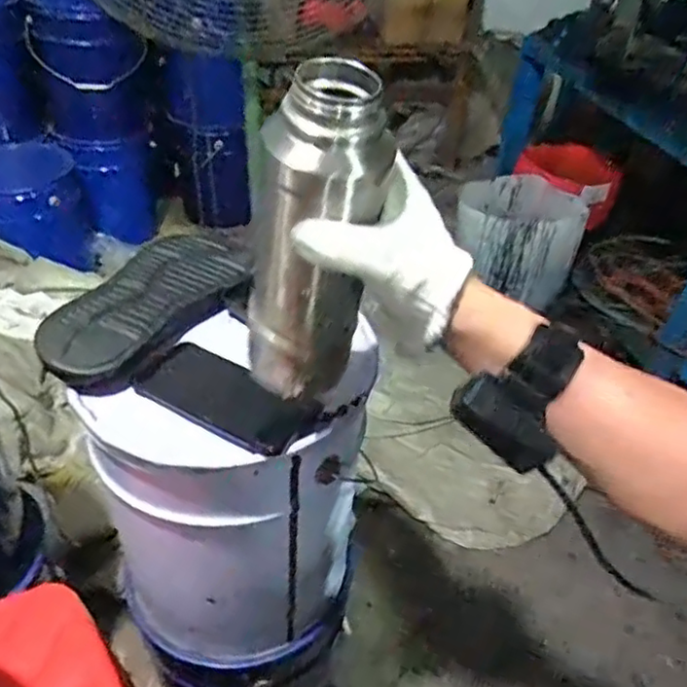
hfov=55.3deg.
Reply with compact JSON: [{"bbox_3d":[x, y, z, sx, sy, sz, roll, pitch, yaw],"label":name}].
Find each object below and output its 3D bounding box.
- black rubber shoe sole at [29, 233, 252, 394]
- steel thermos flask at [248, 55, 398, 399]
[{"bbox_3d":[-0.191,-0.044,0.662,0.110,0.039,0.251,19,44,20],"label":"black rubber shoe sole"},{"bbox_3d":[-0.021,-0.063,0.447,0.076,0.235,0.060,2,43,-11],"label":"steel thermos flask"}]

